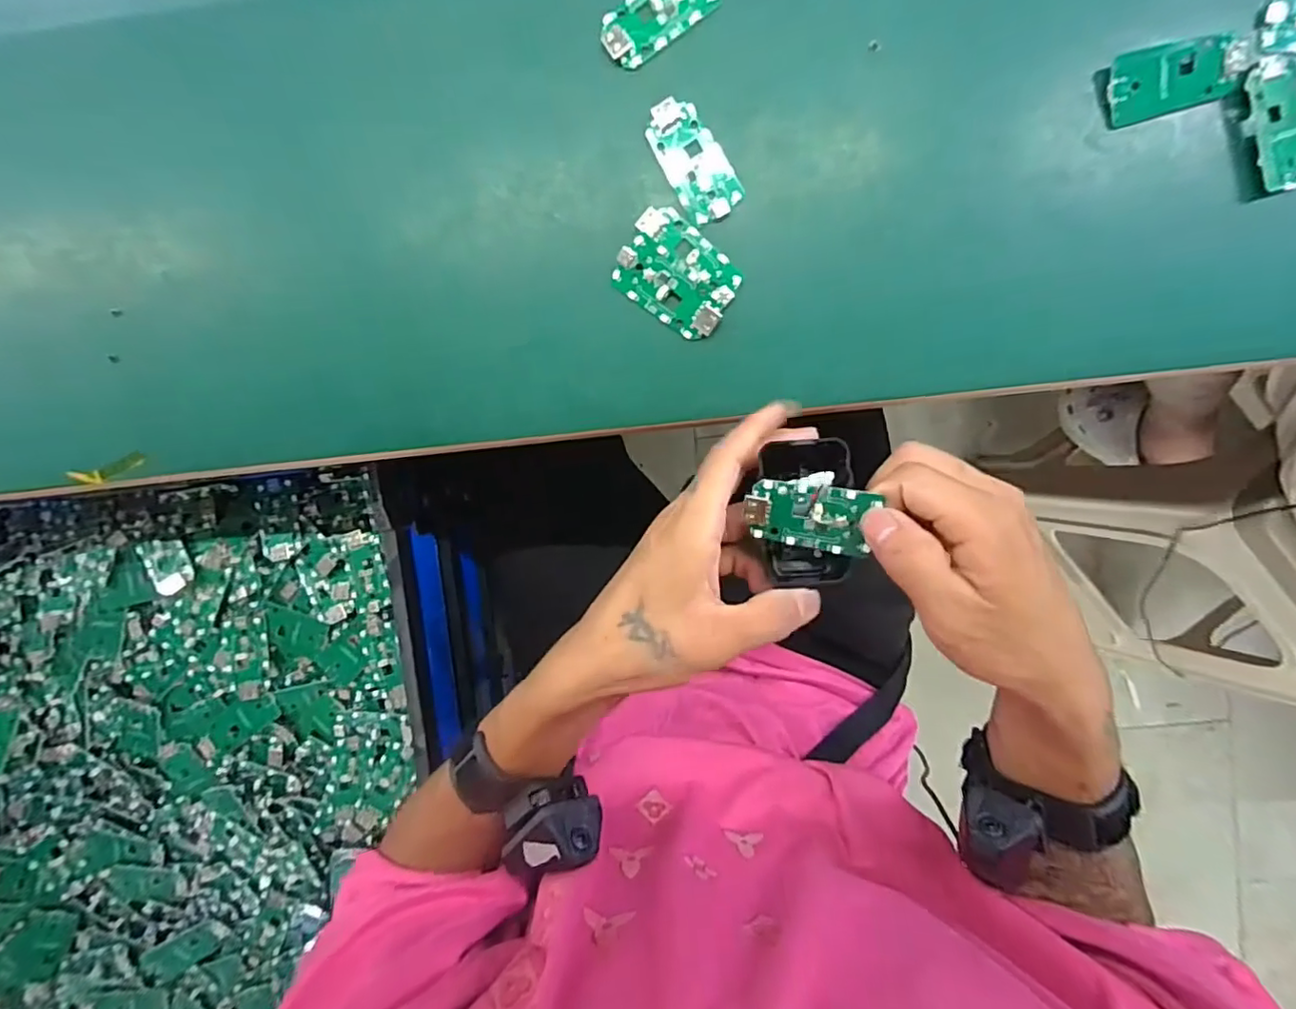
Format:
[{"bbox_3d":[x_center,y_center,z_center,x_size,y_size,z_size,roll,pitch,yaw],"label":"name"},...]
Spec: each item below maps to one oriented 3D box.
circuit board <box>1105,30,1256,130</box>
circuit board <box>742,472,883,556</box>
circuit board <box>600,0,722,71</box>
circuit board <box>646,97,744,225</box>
[{"bbox_3d":[0.271,-0.218,0.297,0.068,0.012,0.030,-14,92,4],"label":"circuit board"},{"bbox_3d":[0.076,0.004,0.273,0.056,0.004,0.035,11,109,5],"label":"circuit board"},{"bbox_3d":[0.005,-0.258,0.305,0.064,0.005,0.031,-33,91,4],"label":"circuit board"},{"bbox_3d":[0.025,-0.184,0.311,0.031,0.006,0.062,-30,91,4],"label":"circuit board"}]

